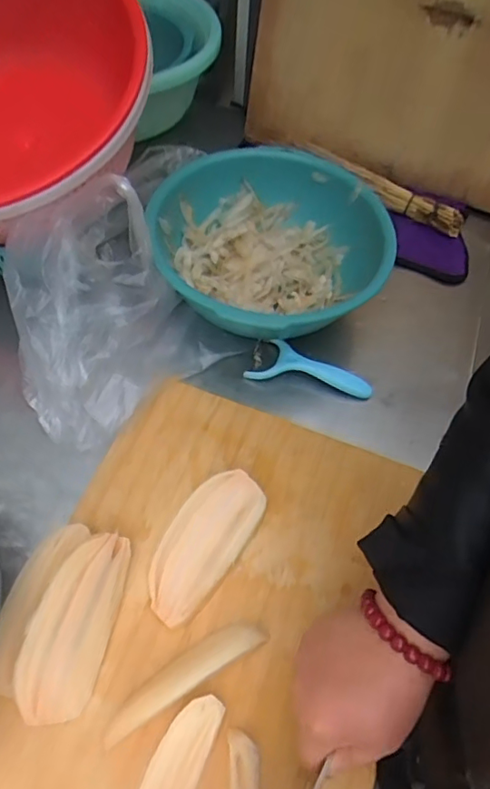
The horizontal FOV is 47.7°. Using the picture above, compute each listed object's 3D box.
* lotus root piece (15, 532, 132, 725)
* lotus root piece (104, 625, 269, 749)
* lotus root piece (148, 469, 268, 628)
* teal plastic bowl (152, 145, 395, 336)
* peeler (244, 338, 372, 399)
[{"bbox_3d":[-0.139,0.182,0.451,0.067,0.016,0.143,35,52,-30],"label":"lotus root piece"},{"bbox_3d":[-0.048,0.231,0.453,0.142,0.022,0.024,-26,62,-19],"label":"lotus root piece"},{"bbox_3d":[-0.037,0.136,0.510,0.064,0.020,0.145,29,60,14],"label":"lotus root piece"},{"bbox_3d":[0.029,-0.169,0.672,0.265,0.100,0.278,2,57,-3],"label":"teal plastic bowl"},{"bbox_3d":[0.076,-0.017,0.647,0.136,0.039,0.056,23,58,11],"label":"peeler"}]

